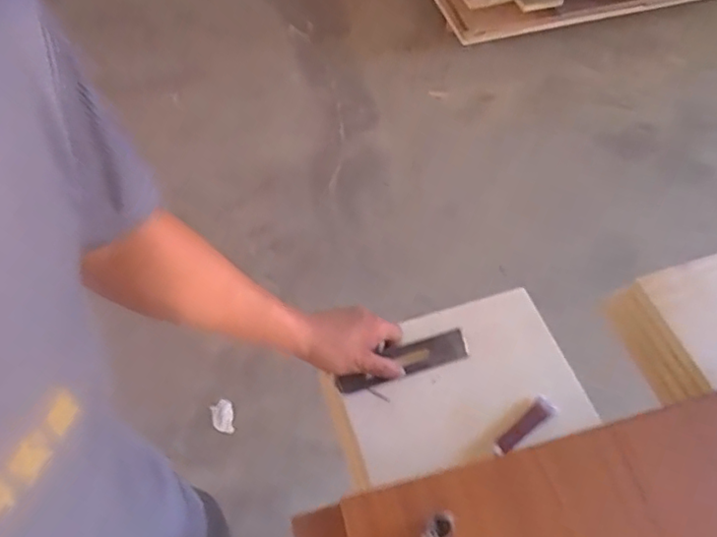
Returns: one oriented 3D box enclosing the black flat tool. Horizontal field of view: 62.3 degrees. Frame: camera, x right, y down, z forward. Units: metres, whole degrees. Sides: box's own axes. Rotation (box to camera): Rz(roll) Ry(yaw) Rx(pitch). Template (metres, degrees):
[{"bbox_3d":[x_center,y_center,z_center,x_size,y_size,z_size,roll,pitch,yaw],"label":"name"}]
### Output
[{"bbox_3d":[0.052,0.107,0.692,0.161,0.016,0.036,-13,92,-14],"label":"black flat tool"}]

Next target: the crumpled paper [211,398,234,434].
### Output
[{"bbox_3d":[-0.342,0.377,1.501,0.057,0.013,0.087,-17,57,-9],"label":"crumpled paper"}]

